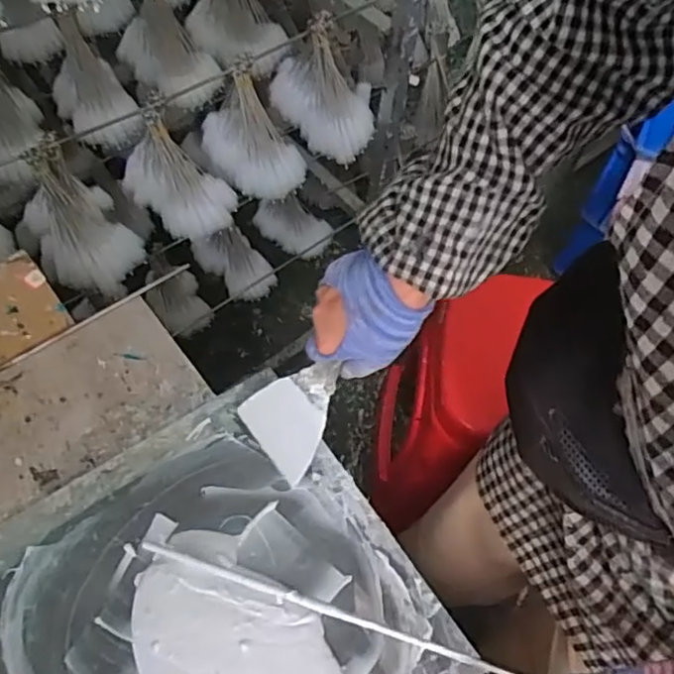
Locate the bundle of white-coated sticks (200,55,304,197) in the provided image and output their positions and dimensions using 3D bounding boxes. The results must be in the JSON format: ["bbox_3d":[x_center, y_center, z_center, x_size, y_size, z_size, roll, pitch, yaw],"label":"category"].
[{"bbox_3d":[-0.136,-0.319,0.940,0.179,0.179,0.093,39,67,20],"label":"bundle of white-coated sticks"}]

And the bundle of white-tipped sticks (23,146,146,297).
[{"bbox_3d":[-0.344,-0.156,0.824,0.120,0.182,0.140,-36,66,-19],"label":"bundle of white-tipped sticks"}]

